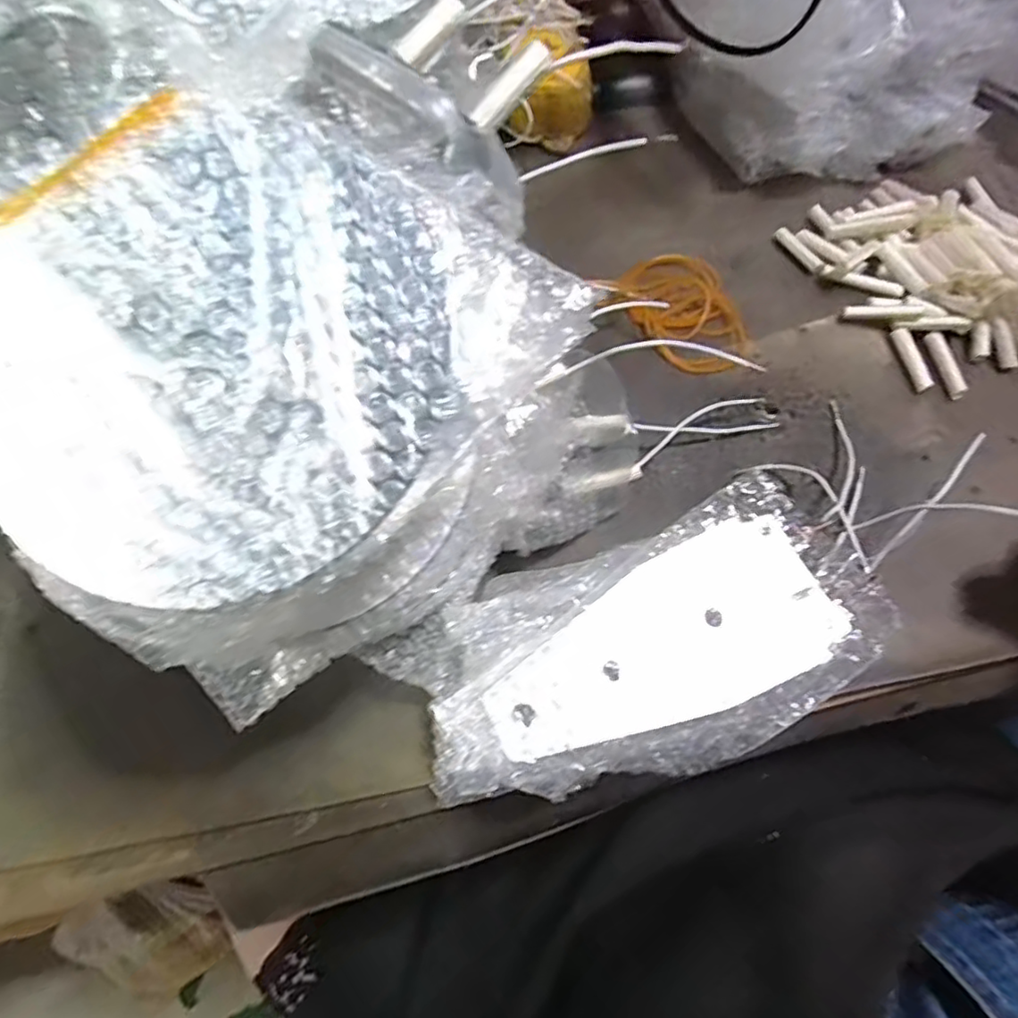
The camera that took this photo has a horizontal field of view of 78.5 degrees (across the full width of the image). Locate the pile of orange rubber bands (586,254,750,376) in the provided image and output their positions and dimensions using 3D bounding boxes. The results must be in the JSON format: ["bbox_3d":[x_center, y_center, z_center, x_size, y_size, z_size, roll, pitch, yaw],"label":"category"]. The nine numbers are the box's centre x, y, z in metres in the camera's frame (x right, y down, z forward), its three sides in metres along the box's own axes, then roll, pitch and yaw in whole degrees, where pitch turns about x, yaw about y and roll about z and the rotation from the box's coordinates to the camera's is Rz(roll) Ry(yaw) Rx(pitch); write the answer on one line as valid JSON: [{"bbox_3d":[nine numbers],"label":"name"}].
[{"bbox_3d":[0.097,-0.114,0.353,0.058,0.010,0.090,-32,70,-11],"label":"pile of orange rubber bands"}]

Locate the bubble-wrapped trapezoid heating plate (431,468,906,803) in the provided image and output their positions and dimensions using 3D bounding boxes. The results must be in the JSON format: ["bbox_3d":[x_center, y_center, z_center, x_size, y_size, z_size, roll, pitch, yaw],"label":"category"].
[{"bbox_3d":[0.057,0.054,0.251,0.185,0.024,0.093,-20,68,-7],"label":"bubble-wrapped trapezoid heating plate"}]

